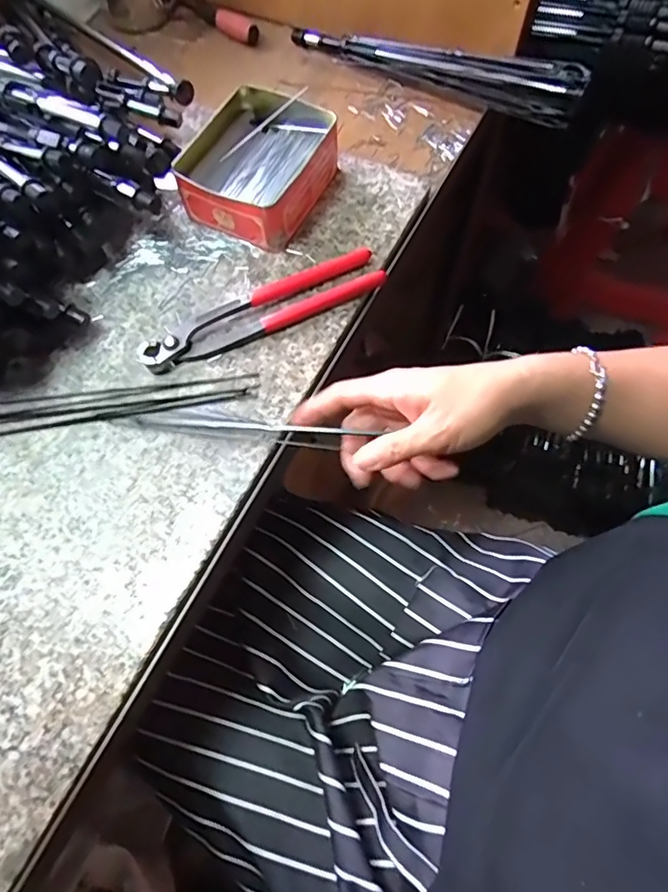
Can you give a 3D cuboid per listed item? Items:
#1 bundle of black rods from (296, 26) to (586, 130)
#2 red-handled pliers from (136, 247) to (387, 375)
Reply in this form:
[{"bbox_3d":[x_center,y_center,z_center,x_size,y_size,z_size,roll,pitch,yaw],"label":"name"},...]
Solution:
[{"bbox_3d":[0.091,-0.386,0.523,0.313,0.051,0.039,32,71,14],"label":"bundle of black rods"},{"bbox_3d":[-0.057,-0.108,0.414,0.195,0.015,0.042,-25,69,-9],"label":"red-handled pliers"}]

